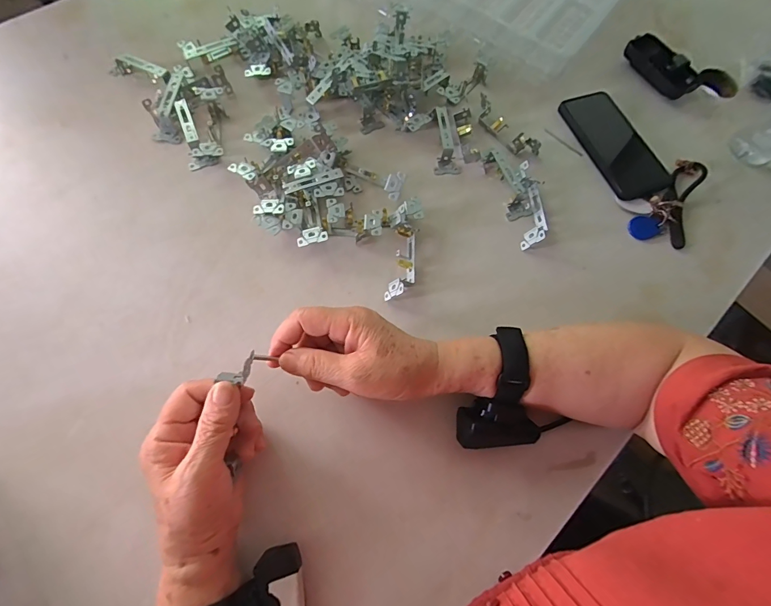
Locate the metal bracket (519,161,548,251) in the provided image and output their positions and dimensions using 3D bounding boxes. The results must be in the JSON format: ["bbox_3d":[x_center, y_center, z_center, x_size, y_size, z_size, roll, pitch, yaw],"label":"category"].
[{"bbox_3d":[0.174,-0.114,0.441,0.029,0.031,0.101,4,69,-3],"label":"metal bracket"}]

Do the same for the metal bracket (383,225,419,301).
[{"bbox_3d":[0.020,-0.043,0.406,0.028,0.026,0.084,12,69,0],"label":"metal bracket"}]

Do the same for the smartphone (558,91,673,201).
[{"bbox_3d":[0.297,-0.211,0.492,0.079,0.013,0.162,-20,73,-12],"label":"smartphone"}]

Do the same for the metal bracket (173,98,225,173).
[{"bbox_3d":[-0.226,-0.199,0.447,0.040,0.030,0.087,-25,74,-13],"label":"metal bracket"}]

